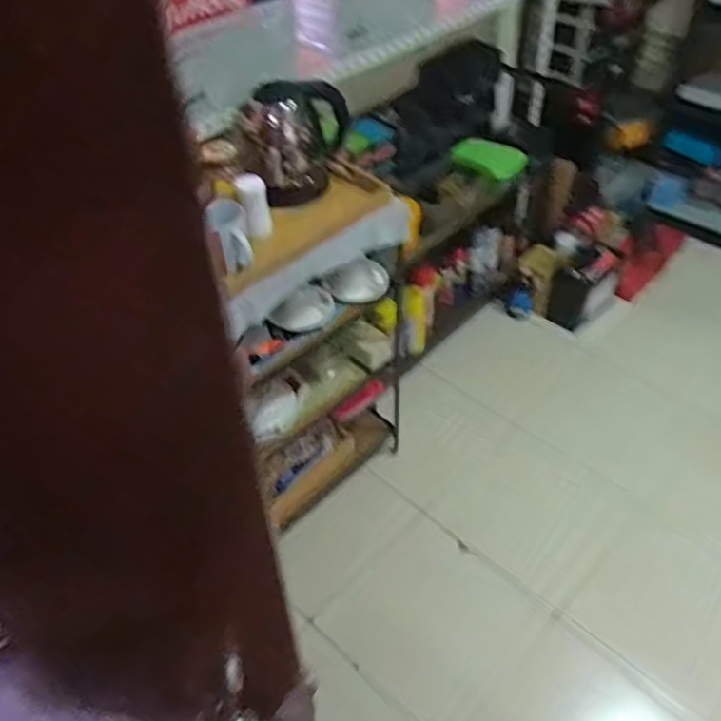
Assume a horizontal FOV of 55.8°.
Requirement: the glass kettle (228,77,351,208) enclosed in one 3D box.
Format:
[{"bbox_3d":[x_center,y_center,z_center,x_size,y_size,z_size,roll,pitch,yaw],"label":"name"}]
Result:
[{"bbox_3d":[-0.131,-0.424,1.318,0.212,0.199,0.140,-5,45,-2],"label":"glass kettle"}]

